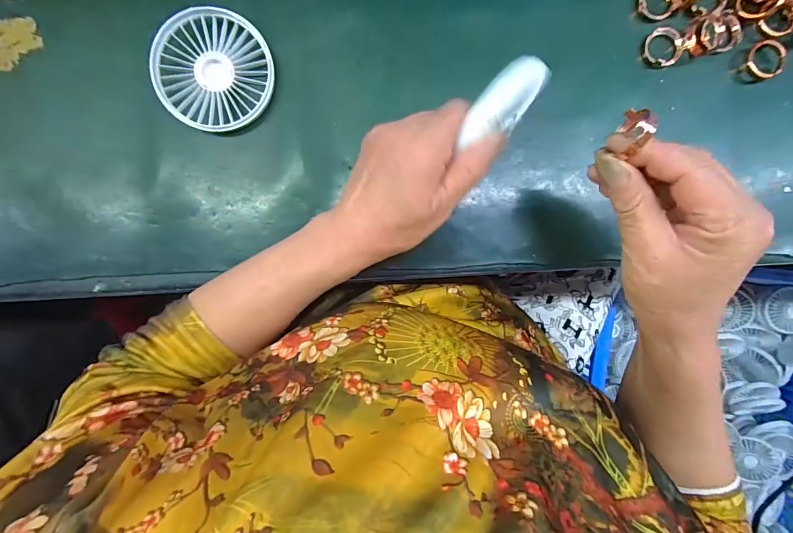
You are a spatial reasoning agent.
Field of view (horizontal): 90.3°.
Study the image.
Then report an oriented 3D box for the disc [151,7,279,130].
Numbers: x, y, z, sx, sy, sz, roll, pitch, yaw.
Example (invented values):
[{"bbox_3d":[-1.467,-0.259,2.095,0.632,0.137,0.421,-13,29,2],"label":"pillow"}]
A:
[{"bbox_3d":[-0.139,-0.151,0.303,0.087,0.015,0.087,0,90,3],"label":"disc"}]

